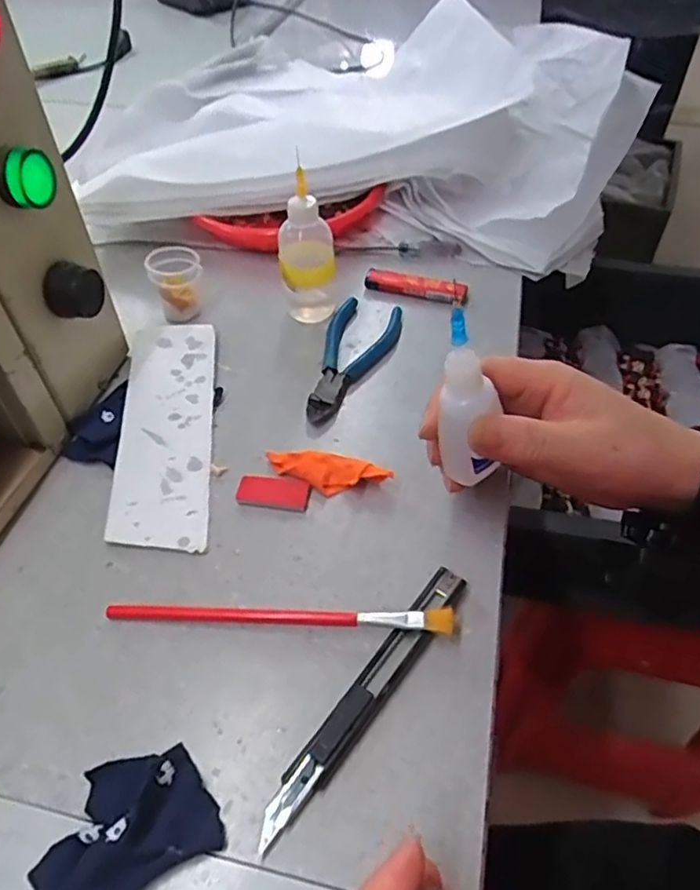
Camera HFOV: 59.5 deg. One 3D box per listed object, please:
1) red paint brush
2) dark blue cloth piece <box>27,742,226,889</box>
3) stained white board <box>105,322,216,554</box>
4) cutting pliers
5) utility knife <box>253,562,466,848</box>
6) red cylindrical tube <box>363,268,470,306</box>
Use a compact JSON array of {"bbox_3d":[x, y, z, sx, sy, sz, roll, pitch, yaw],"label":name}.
[{"bbox_3d":[-0.035,0.081,0.295,0.166,0.019,0.010,5,49,3],"label":"red paint brush"},{"bbox_3d":[-0.089,0.147,0.236,0.067,0.018,0.048,-22,53,-19],"label":"dark blue cloth piece"},{"bbox_3d":[-0.115,-0.015,0.386,0.055,0.008,0.185,-5,49,-6],"label":"stained white board"},{"bbox_3d":[0.001,-0.062,0.426,0.050,0.012,0.127,12,49,9],"label":"cutting pliers"},{"bbox_3d":[0.009,0.110,0.273,0.016,0.011,0.141,30,54,23],"label":"utility knife"},{"bbox_3d":[0.051,-0.124,0.479,0.079,0.013,0.017,17,50,13],"label":"red cylindrical tube"}]

